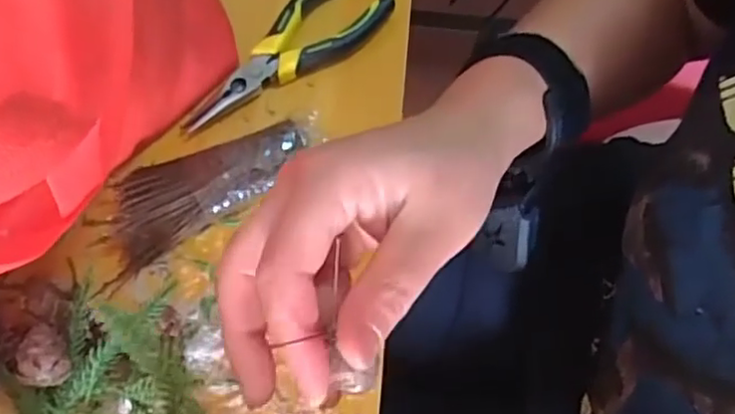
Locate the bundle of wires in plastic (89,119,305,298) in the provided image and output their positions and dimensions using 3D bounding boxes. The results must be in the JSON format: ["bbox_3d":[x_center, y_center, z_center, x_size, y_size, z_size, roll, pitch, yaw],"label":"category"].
[{"bbox_3d":[-0.103,-0.014,0.392,0.138,0.020,0.053,-32,73,-14],"label":"bundle of wires in plastic"}]

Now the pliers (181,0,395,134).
[{"bbox_3d":[-0.052,-0.100,0.430,0.051,0.016,0.155,42,72,13],"label":"pliers"}]

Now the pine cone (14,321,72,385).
[{"bbox_3d":[-0.160,0.075,0.332,0.023,0.021,0.030,-7,68,-5],"label":"pine cone"}]

